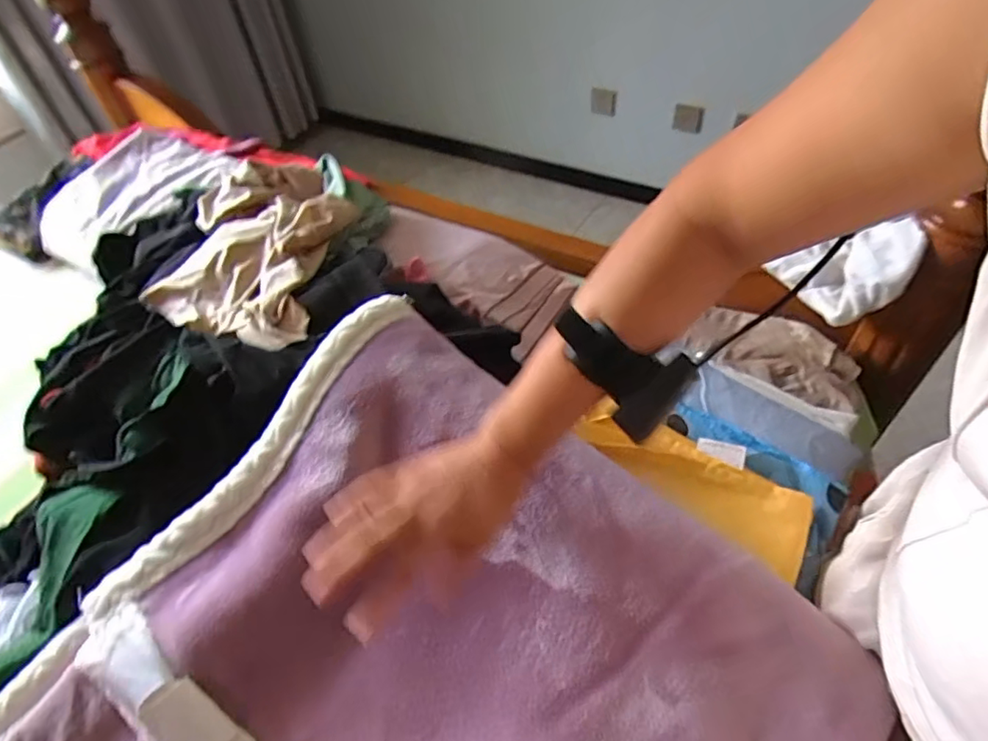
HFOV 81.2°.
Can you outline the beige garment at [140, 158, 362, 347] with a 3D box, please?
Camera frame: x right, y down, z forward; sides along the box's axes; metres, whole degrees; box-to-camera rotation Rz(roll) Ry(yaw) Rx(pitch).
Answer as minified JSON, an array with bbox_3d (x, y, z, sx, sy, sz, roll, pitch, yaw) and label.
[{"bbox_3d":[-0.334,-0.170,0.826,0.250,0.079,0.437,-7,49,0],"label":"beige garment"}]

